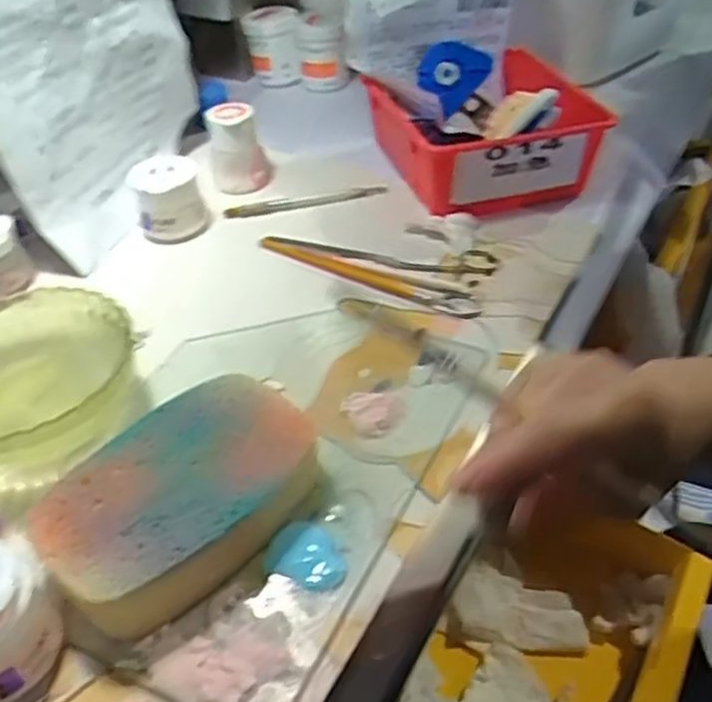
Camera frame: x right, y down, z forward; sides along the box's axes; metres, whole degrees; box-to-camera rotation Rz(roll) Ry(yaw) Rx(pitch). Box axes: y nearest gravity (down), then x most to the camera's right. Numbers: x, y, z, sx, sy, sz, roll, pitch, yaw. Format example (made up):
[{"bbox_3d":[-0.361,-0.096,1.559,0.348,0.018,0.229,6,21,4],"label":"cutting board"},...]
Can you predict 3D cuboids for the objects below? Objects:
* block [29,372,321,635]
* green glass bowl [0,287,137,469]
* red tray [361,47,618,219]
[{"bbox_3d":[-0.082,0.073,0.363,0.098,0.037,0.136,29,52,31],"label":"block"},{"bbox_3d":[-0.186,0.019,0.421,0.124,0.047,0.117,0,42,0],"label":"green glass bowl"},{"bbox_3d":[0.105,-0.175,0.598,0.151,0.071,0.132,-13,44,-11],"label":"red tray"}]

